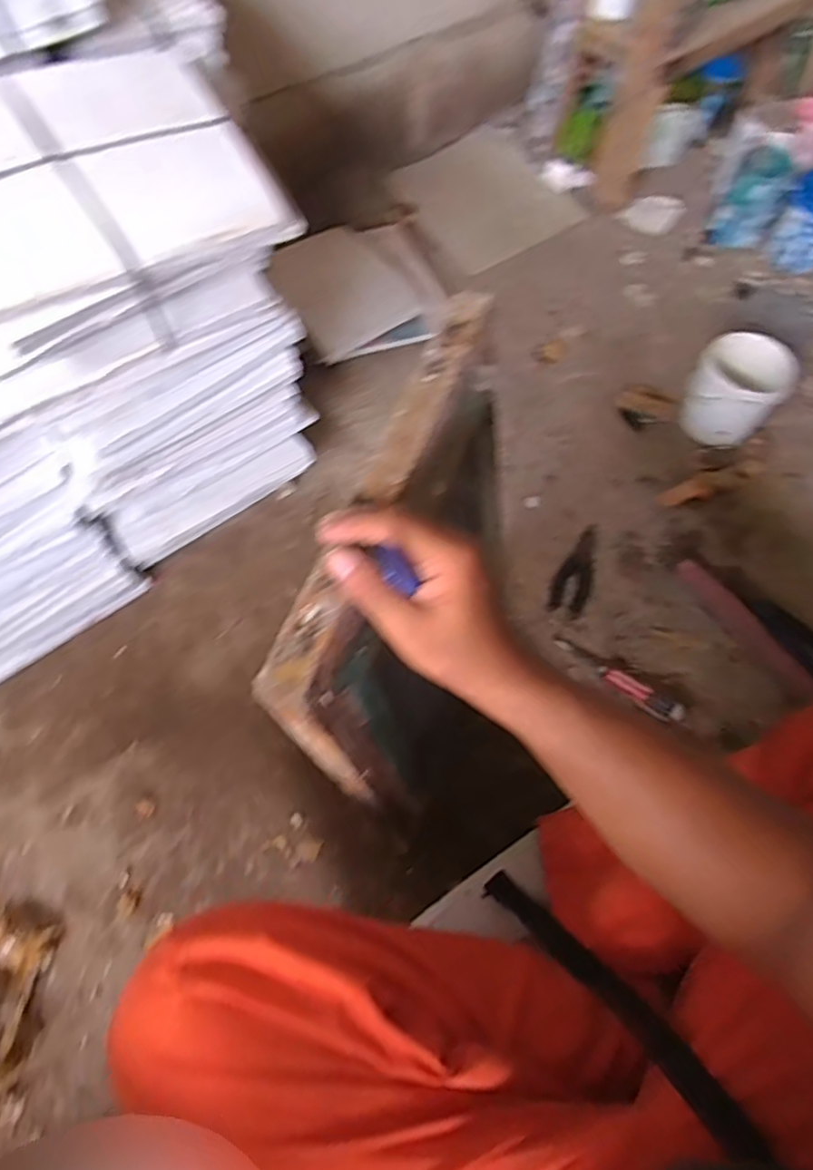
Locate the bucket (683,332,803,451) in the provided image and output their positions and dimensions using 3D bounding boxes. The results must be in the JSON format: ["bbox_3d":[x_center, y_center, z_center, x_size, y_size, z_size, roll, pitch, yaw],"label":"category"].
[{"bbox_3d":[0.499,-0.298,0.999,0.131,0.119,0.118,33,66,13],"label":"bucket"}]

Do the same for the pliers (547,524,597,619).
[{"bbox_3d":[0.244,-0.027,0.927,0.050,0.009,0.155,22,64,8],"label":"pliers"}]

